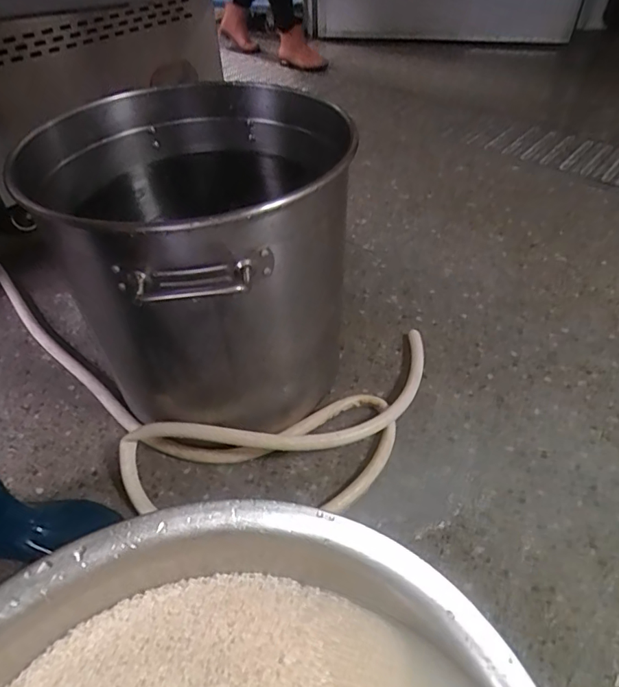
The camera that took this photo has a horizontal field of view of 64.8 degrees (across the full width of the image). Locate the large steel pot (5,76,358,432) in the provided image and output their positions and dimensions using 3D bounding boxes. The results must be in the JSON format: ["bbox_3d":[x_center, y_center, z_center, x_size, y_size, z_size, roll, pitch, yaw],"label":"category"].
[{"bbox_3d":[-0.144,-0.130,0.724,0.380,0.358,0.410,-1,45,1],"label":"large steel pot"}]

